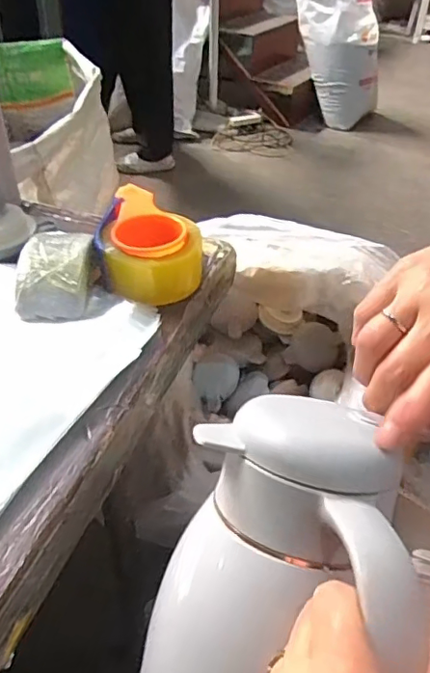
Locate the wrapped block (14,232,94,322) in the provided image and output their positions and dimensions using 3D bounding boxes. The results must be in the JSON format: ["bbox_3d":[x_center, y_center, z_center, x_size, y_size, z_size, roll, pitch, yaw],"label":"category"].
[{"bbox_3d":[-0.161,-0.062,0.554,0.069,0.052,0.080,0,39,-4],"label":"wrapped block"}]

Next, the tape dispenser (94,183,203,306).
[{"bbox_3d":[-0.070,-0.107,0.607,0.109,0.058,0.159,0,39,-3],"label":"tape dispenser"}]

